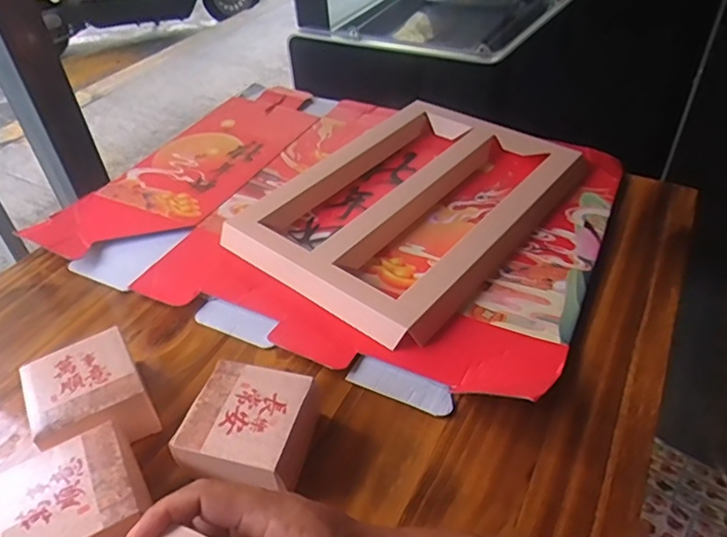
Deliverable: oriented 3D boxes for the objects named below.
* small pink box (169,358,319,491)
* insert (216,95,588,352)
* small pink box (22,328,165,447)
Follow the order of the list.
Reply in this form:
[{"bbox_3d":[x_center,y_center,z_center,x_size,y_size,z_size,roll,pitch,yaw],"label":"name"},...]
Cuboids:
[{"bbox_3d":[-0.091,0.129,0.442,0.084,0.052,0.091,9,44,12],"label":"small pink box"},{"bbox_3d":[0.049,-0.089,0.675,0.300,0.031,0.379,29,51,30],"label":"insert"},{"bbox_3d":[-0.231,0.110,0.471,0.083,0.050,0.095,-26,47,-24],"label":"small pink box"}]

